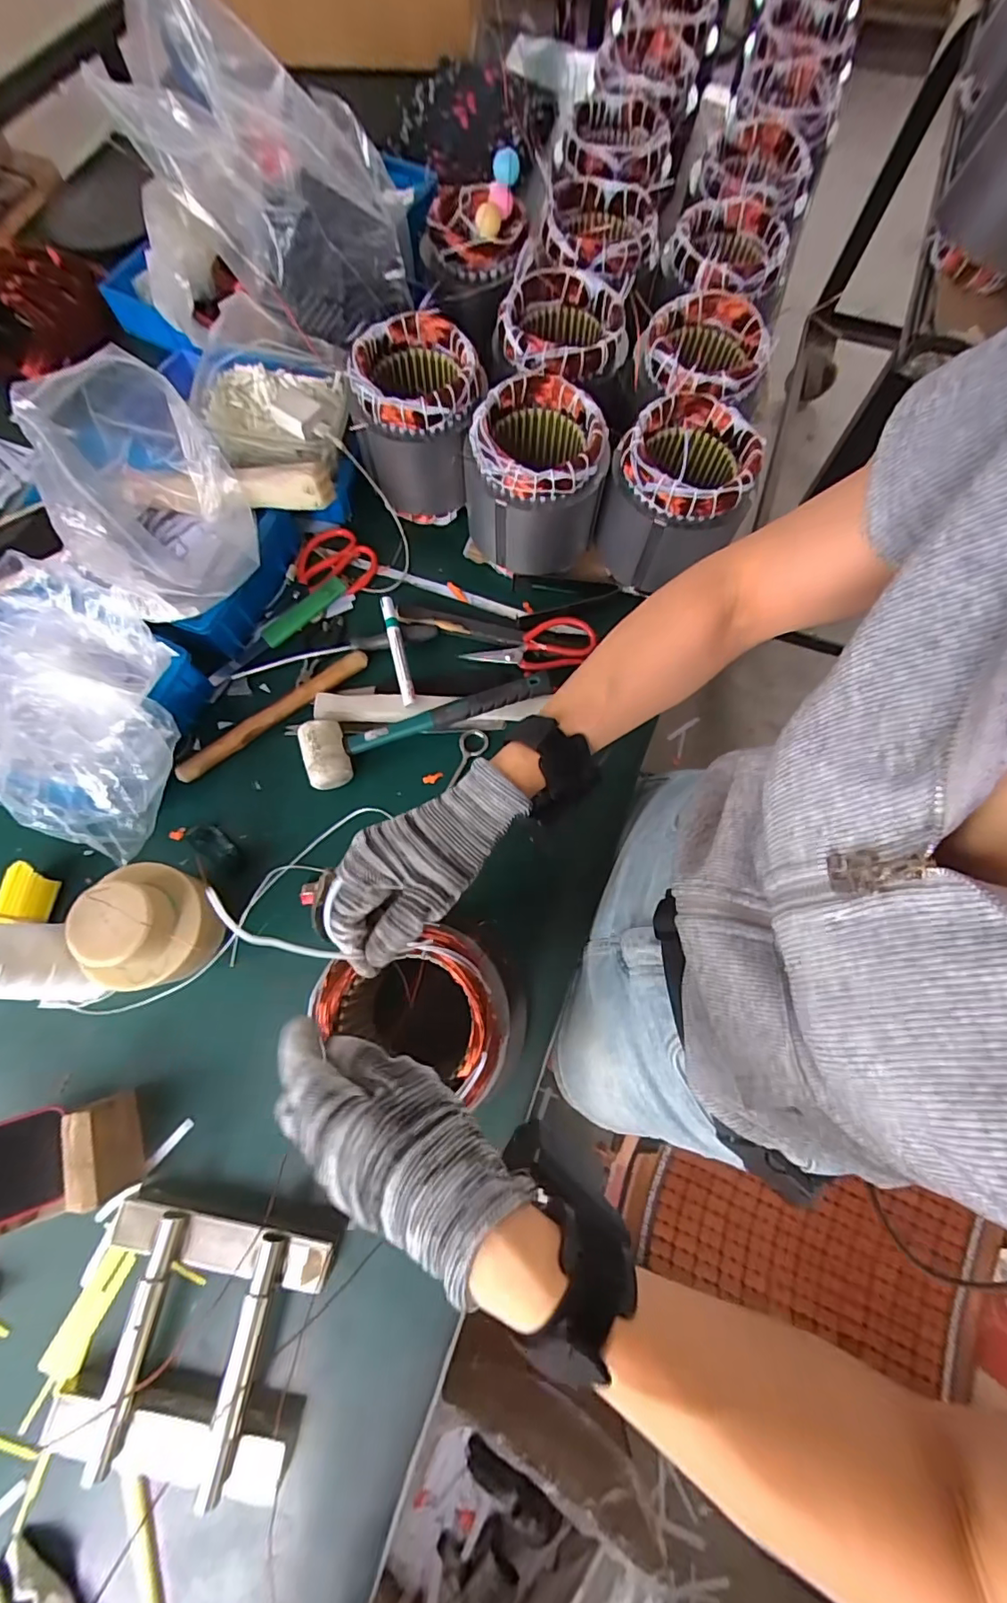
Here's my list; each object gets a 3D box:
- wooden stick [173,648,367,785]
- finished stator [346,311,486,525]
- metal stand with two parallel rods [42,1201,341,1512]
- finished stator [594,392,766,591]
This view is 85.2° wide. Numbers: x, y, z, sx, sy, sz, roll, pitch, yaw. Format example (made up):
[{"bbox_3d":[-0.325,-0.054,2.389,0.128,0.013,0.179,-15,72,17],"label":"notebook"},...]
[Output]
[{"bbox_3d":[-0.269,-0.102,0.645,0.252,0.033,0.026,-36,77,-10],"label":"wooden stick"},{"bbox_3d":[-0.098,-0.449,0.662,0.142,0.165,0.129,2,74,0],"label":"finished stator"},{"bbox_3d":[-0.268,0.465,0.472,0.199,0.039,0.181,10,74,3],"label":"metal stand with two parallel rods"},{"bbox_3d":[0.190,-0.339,0.643,0.146,0.180,0.145,-6,74,-2],"label":"finished stator"}]

